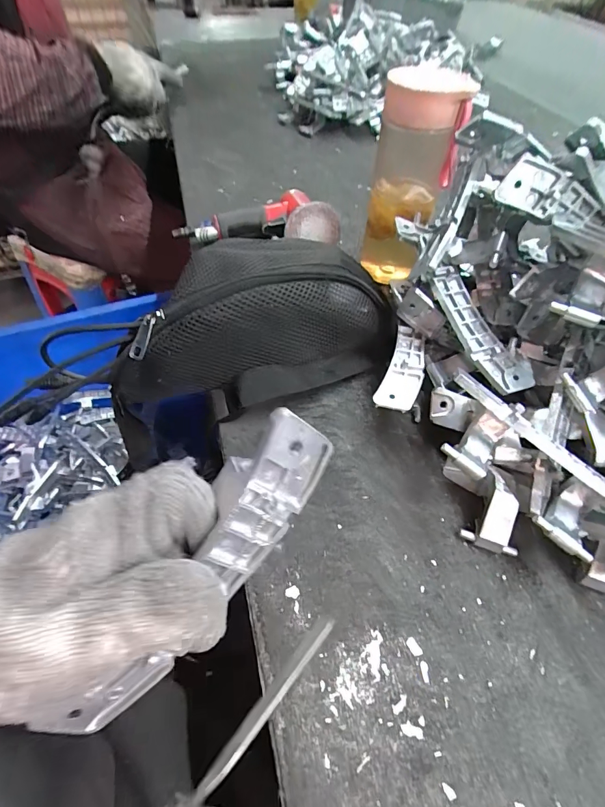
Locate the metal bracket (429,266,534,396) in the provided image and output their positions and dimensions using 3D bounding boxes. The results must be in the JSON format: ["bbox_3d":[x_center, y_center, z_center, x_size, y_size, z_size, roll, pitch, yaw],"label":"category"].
[{"bbox_3d":[0.142,-0.059,0.313,0.043,0.015,0.112,-19,70,-16],"label":"metal bracket"}]

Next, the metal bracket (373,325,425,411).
[{"bbox_3d":[0.086,-0.030,0.330,0.031,0.006,0.089,19,55,11],"label":"metal bracket"}]

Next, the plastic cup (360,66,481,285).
[{"bbox_3d":[0.107,-0.213,0.410,0.074,0.199,0.067,7,53,2],"label":"plastic cup"}]

